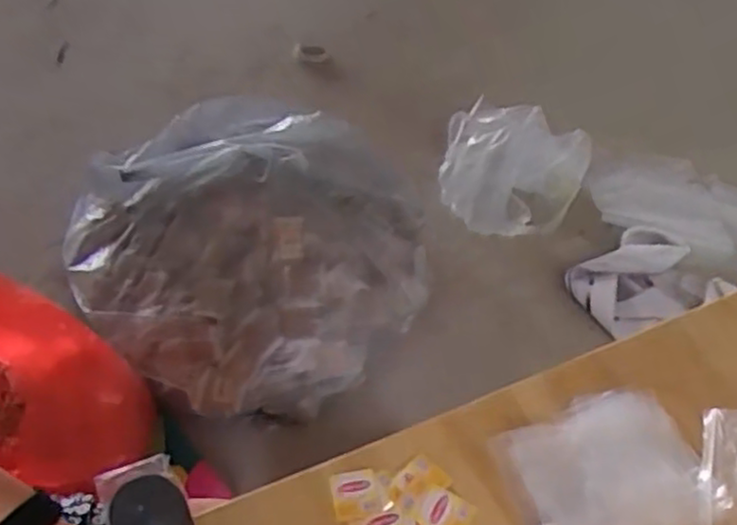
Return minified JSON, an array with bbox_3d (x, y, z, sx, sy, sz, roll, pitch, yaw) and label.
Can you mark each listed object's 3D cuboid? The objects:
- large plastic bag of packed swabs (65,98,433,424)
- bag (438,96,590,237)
[{"bbox_3d":[-0.221,-0.053,1.322,0.596,0.287,0.578,37,53,23],"label":"large plastic bag of packed swabs"},{"bbox_3d":[0.291,-0.198,1.557,0.311,0.201,0.225,22,49,11],"label":"bag"}]

